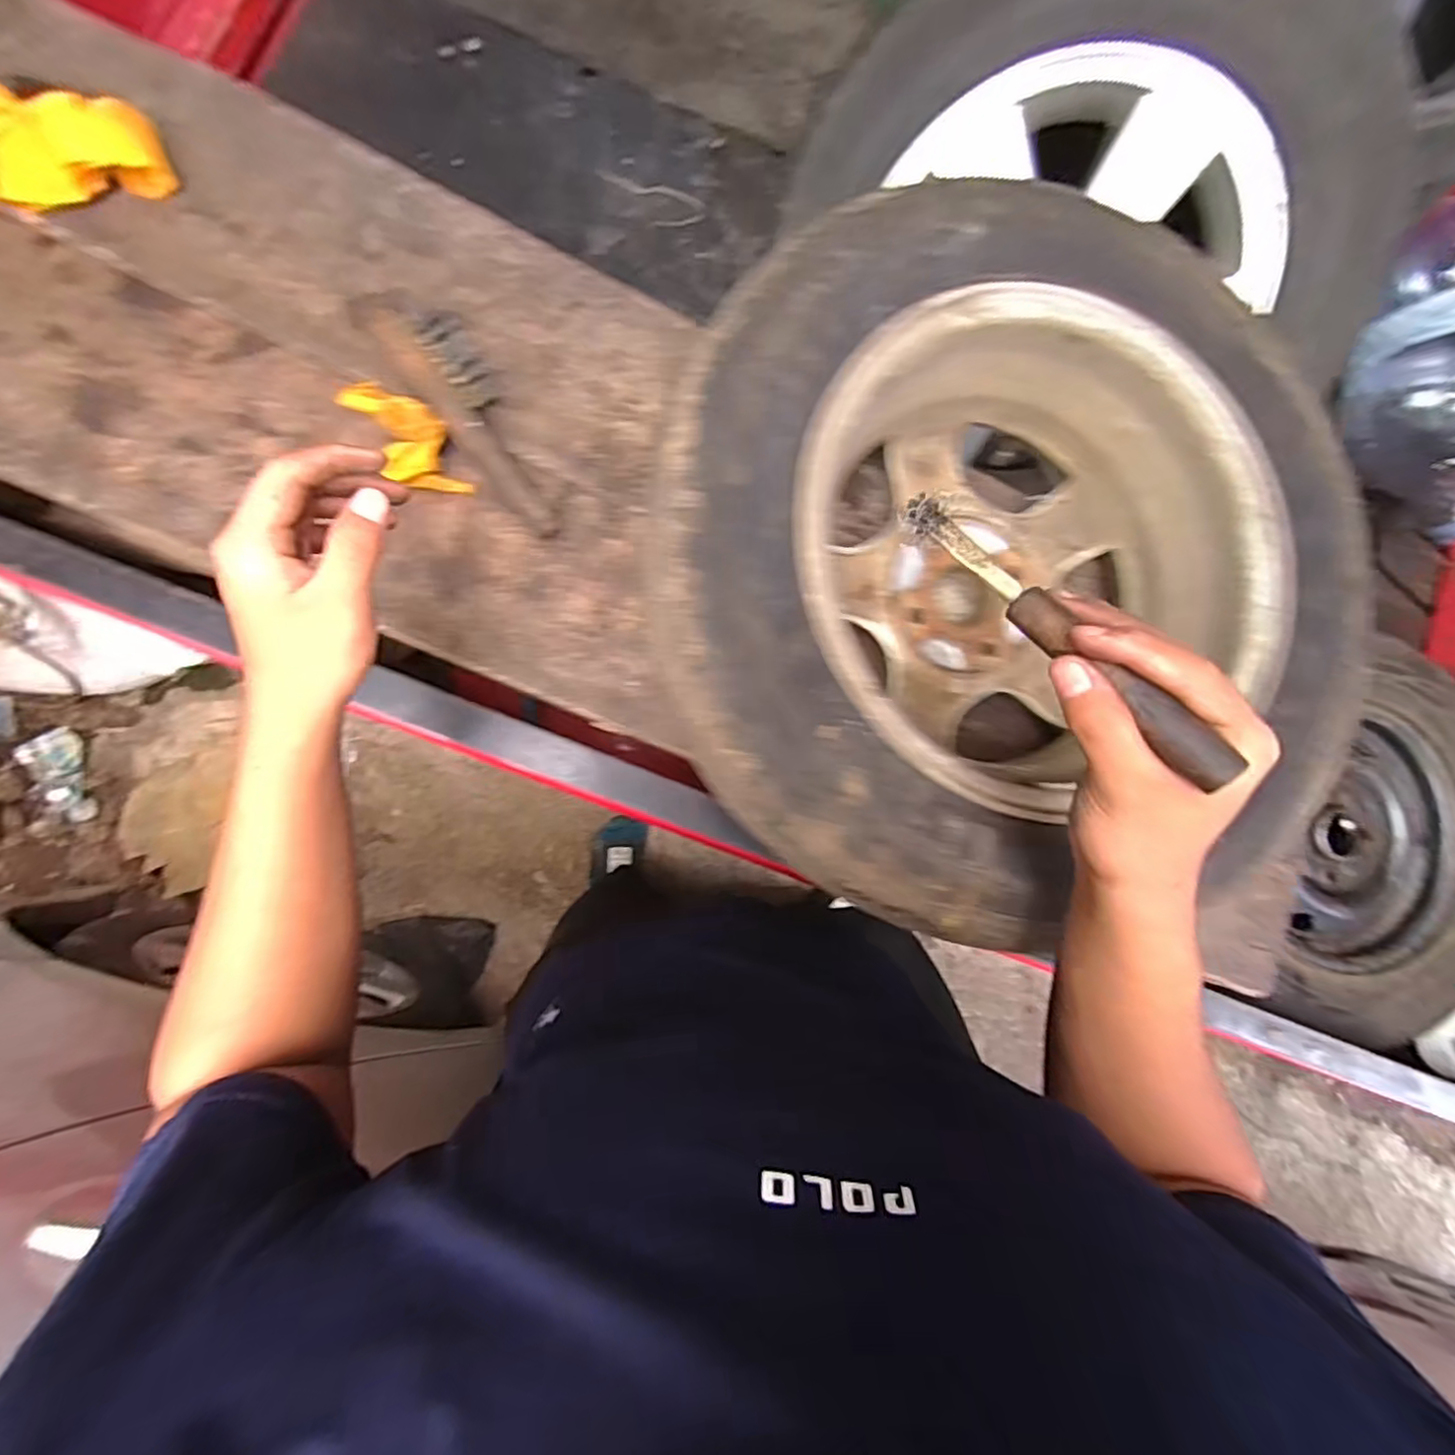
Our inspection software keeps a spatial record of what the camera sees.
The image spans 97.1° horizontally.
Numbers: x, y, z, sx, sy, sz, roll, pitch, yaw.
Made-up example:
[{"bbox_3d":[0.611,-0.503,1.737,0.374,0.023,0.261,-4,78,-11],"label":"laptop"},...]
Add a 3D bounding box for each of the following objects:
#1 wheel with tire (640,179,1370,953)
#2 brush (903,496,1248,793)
[{"bbox_3d":[0.198,-0.108,0.461,0.477,0.159,0.447,1,83,-5],"label":"wheel with tire"},{"bbox_3d":[0.136,-0.044,0.269,0.017,0.016,0.168,-34,66,-8],"label":"brush"}]

